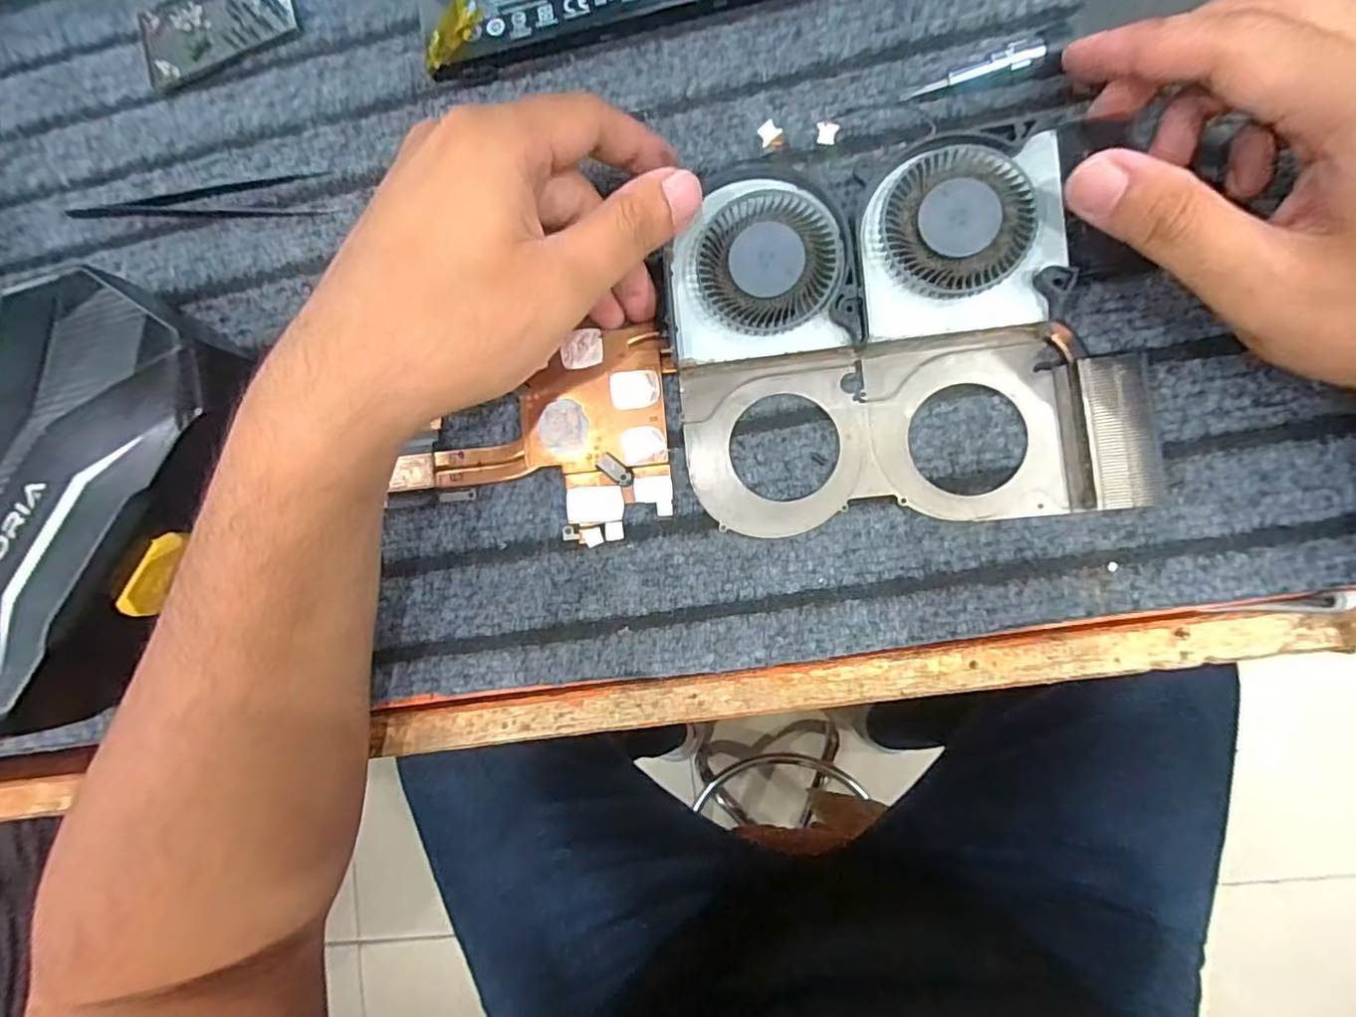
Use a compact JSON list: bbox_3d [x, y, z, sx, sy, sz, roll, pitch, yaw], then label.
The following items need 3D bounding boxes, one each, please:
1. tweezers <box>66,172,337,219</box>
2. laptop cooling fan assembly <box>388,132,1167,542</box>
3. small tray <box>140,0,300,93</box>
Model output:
[{"bbox_3d":[-0.228,-0.149,0.289,0.136,0.004,0.020,2,86,8],"label":"tweezers"},{"bbox_3d":[0.027,-0.057,0.234,0.276,0.022,0.132,-5,85,8],"label":"laptop cooling fan assembly"},{"bbox_3d":[-0.224,-0.236,0.294,0.080,0.004,0.041,-19,84,6],"label":"small tray"}]

